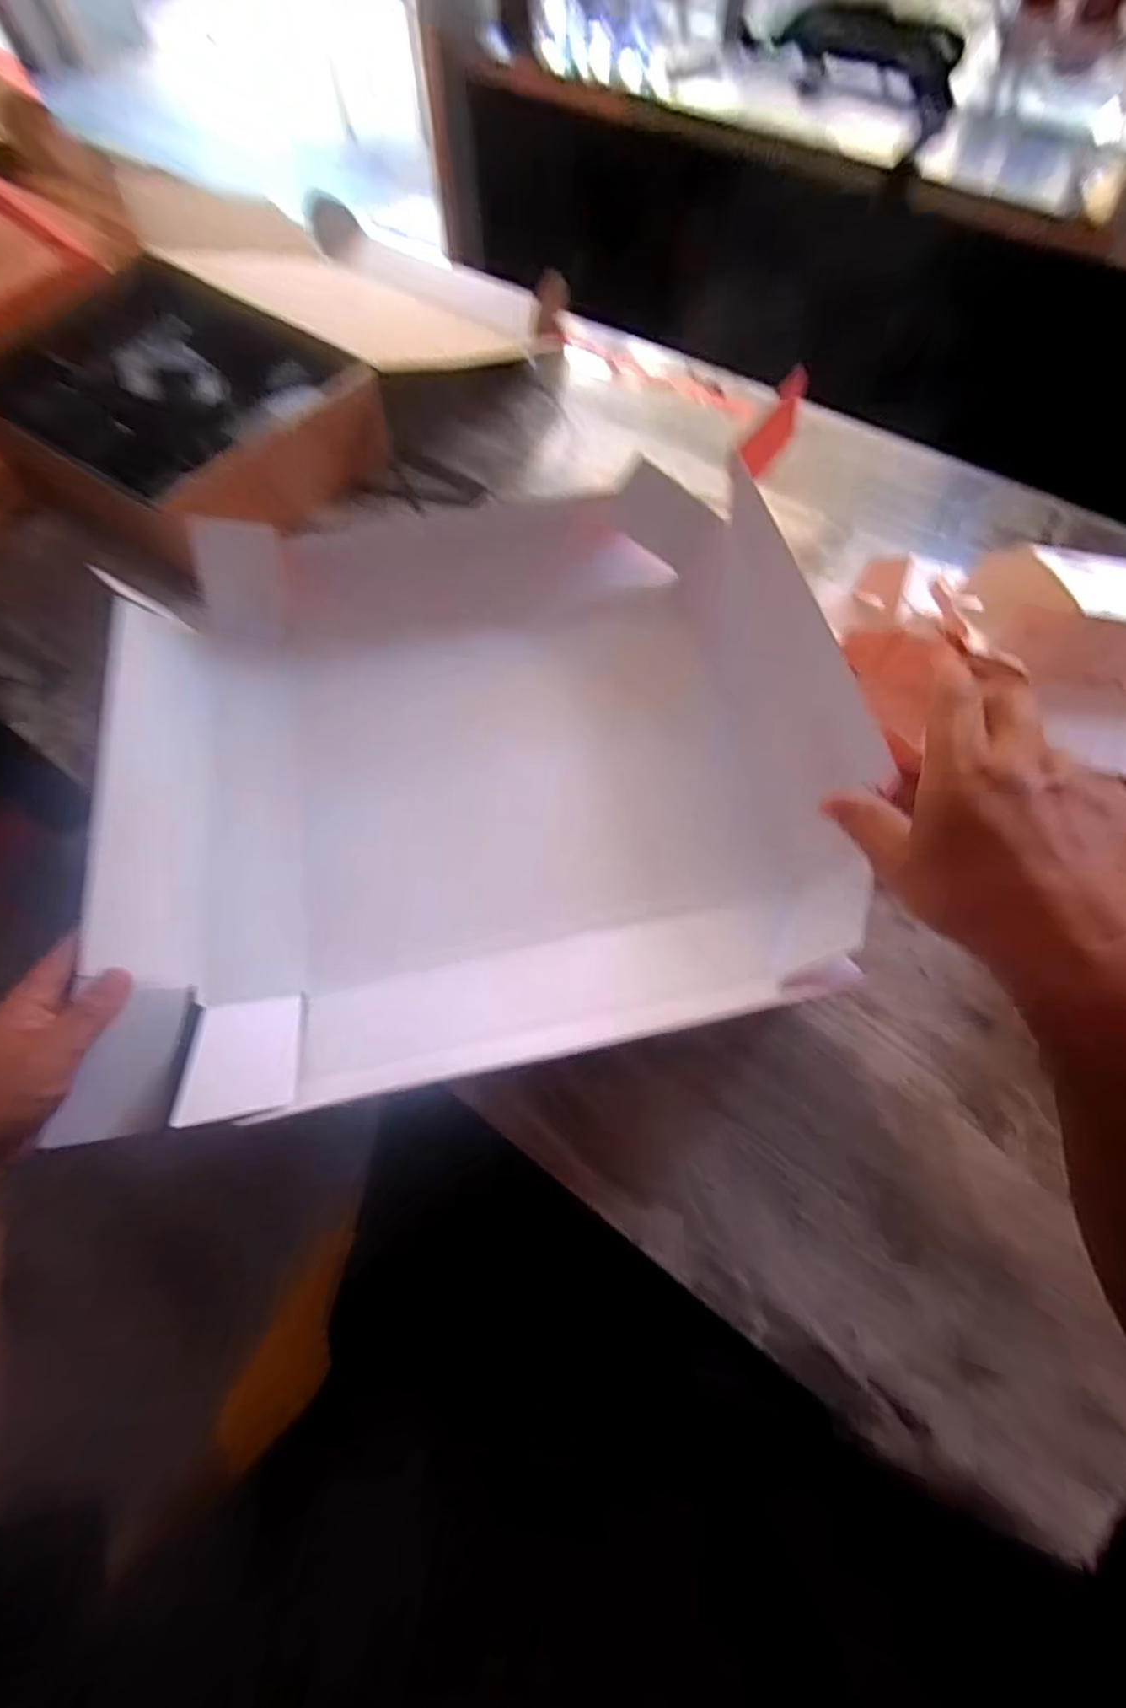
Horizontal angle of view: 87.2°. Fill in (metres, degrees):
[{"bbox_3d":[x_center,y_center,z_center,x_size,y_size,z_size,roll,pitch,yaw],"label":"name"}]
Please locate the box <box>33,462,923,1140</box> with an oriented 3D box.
[{"bbox_3d":[-0.057,-0.068,0.453,0.525,0.104,0.417,-12,67,-4],"label":"box"}]

